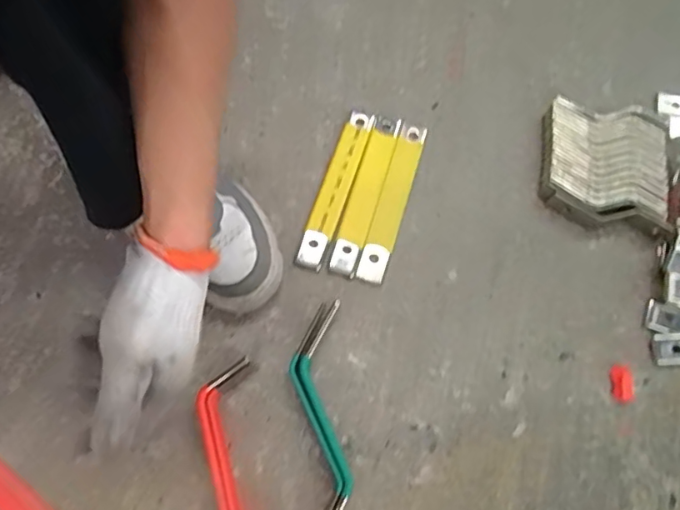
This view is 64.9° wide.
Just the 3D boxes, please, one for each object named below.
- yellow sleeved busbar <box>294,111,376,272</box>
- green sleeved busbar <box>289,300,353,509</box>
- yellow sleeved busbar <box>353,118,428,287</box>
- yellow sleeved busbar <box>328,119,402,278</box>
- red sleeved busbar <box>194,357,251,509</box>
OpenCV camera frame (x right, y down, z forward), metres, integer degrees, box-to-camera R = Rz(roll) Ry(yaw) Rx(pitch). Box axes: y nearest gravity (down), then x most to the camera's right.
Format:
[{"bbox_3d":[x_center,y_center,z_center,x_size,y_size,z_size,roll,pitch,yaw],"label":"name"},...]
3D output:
[{"bbox_3d":[-0.006,-0.071,0.569,0.030,0.013,0.179,18,74,4],"label":"yellow sleeved busbar"},{"bbox_3d":[-0.018,0.151,0.496,0.047,0.032,0.208,-4,73,-2],"label":"green sleeved busbar"},{"bbox_3d":[0.056,-0.059,0.569,0.030,0.012,0.182,17,74,4],"label":"yellow sleeved busbar"},{"bbox_3d":[0.027,-0.064,0.567,0.029,0.015,0.178,16,74,4],"label":"yellow sleeved busbar"},{"bbox_3d":[-0.103,0.224,0.471,0.068,0.036,0.253,-2,73,-2],"label":"red sleeved busbar"}]

